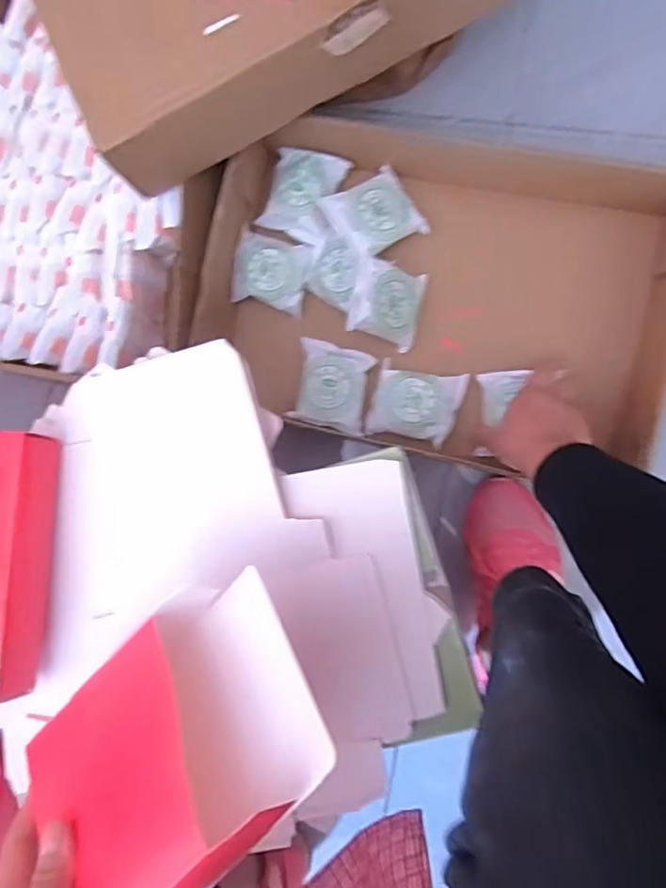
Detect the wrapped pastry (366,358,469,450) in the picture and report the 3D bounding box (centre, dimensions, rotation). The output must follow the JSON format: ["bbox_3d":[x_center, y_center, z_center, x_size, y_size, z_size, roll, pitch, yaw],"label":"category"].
[{"bbox_3d":[0.088,-0.042,0.596,0.089,0.021,0.078,14,90,9],"label":"wrapped pastry"}]

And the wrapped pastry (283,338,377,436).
[{"bbox_3d":[-0.002,-0.062,0.610,0.082,0.021,0.087,15,91,9],"label":"wrapped pastry"}]

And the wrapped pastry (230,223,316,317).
[{"bbox_3d":[-0.069,-0.191,0.627,0.082,0.025,0.077,15,91,9],"label":"wrapped pastry"}]

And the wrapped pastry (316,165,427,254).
[{"bbox_3d":[0.045,-0.243,0.599,0.086,0.024,0.081,-31,90,-12],"label":"wrapped pastry"}]

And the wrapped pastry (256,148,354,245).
[{"bbox_3d":[-0.034,-0.271,0.619,0.080,0.025,0.087,17,91,9],"label":"wrapped pastry"}]

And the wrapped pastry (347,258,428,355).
[{"bbox_3d":[0.059,-0.147,0.594,0.086,0.025,0.077,16,90,-33],"label":"wrapped pastry"}]

